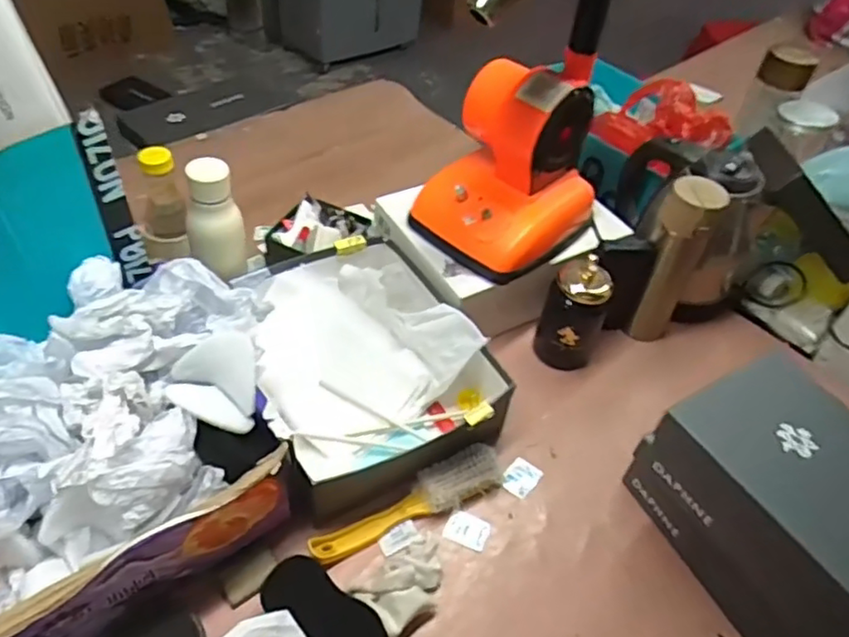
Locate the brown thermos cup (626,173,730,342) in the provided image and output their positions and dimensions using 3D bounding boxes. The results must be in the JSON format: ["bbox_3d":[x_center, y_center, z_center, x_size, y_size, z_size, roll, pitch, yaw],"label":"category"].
[{"bbox_3d":[0.318,-0.071,0.850,0.068,0.248,0.063,3,47,-3],"label":"brown thermos cup"}]

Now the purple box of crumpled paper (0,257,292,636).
[{"bbox_3d":[-0.339,0.130,0.602,0.428,0.166,0.276,-26,55,-27],"label":"purple box of crumpled paper"}]

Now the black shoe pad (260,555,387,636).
[{"bbox_3d":[-0.094,0.285,0.624,0.132,0.021,0.066,43,67,10],"label":"black shoe pad"}]

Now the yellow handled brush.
[{"bbox_3d":[-0.012,0.202,0.707,0.228,0.040,0.050,-22,53,-24],"label":"yellow handled brush"}]

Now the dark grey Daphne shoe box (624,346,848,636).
[{"bbox_3d":[0.352,0.207,0.611,0.145,0.197,0.300,-22,54,-24],"label":"dark grey Daphne shoe box"}]

